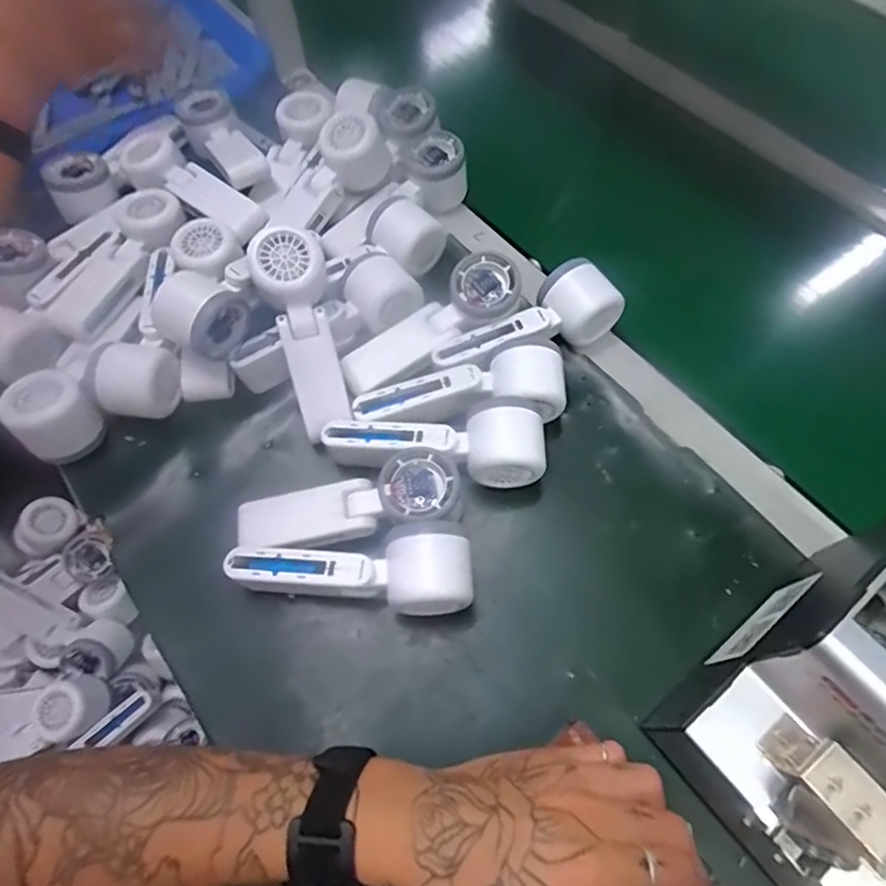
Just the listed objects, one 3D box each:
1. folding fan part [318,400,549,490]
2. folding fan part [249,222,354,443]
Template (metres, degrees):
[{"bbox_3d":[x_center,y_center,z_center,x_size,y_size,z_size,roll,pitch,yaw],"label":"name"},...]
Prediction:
[{"bbox_3d":[-0.007,0.004,0.442,0.164,0.051,0.059,-4,63,-1],"label":"folding fan part"},{"bbox_3d":[-0.110,-0.088,0.462,0.055,0.047,0.163,-12,100,-5],"label":"folding fan part"}]

